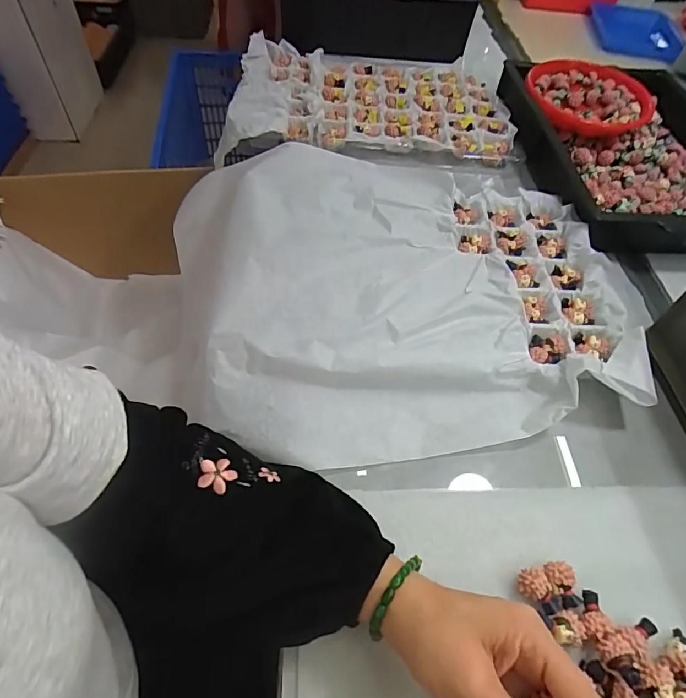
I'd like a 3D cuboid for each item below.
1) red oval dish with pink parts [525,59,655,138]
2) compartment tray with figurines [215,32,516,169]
[{"bbox_3d":[0.365,-0.381,0.674,0.175,0.039,0.171,17,57,7],"label":"red oval dish with pink parts"},{"bbox_3d":[0.030,-0.393,0.683,0.417,0.035,0.309,-3,57,-7],"label":"compartment tray with figurines"}]

